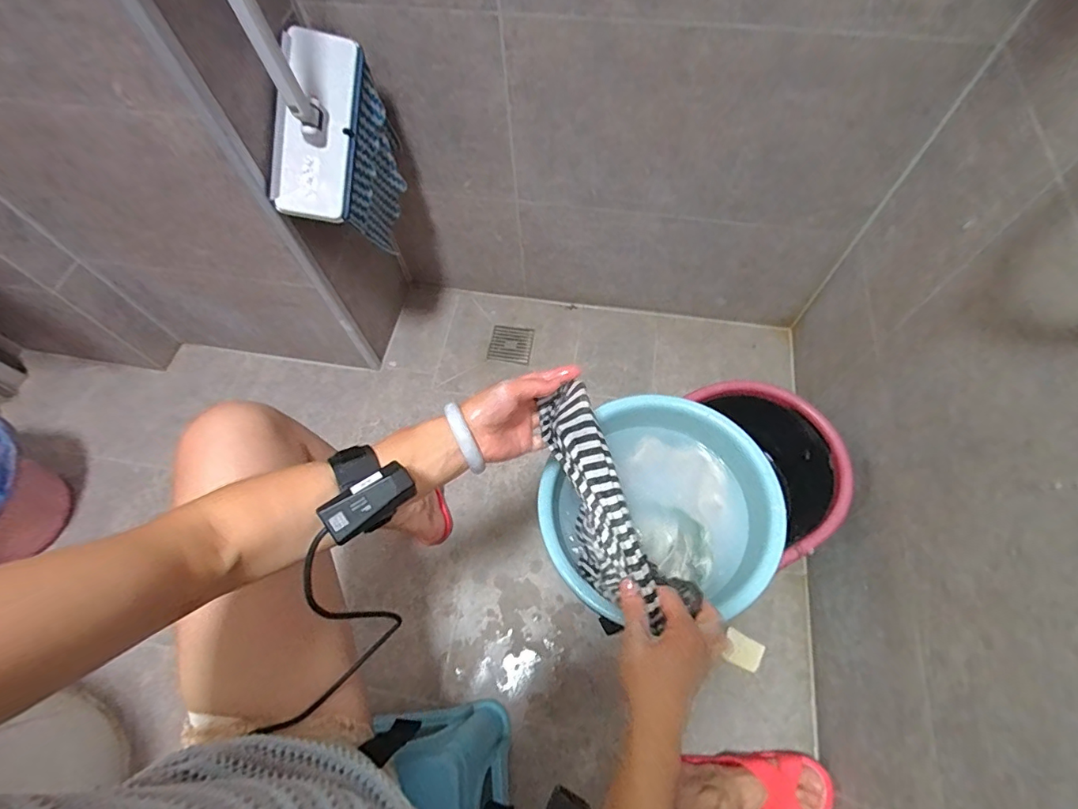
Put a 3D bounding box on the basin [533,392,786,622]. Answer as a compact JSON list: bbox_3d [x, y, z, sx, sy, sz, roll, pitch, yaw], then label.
[{"bbox_3d":[0.151,0.132,0.614,0.267,0.080,0.278,-1,65,1],"label":"basin"}]

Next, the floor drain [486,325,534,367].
[{"bbox_3d":[-0.065,-0.140,1.143,0.097,0.004,0.090,9,75,1],"label":"floor drain"}]

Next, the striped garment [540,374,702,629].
[{"bbox_3d":[0.069,0.097,0.506,0.087,0.063,0.241,-20,79,-8],"label":"striped garment"}]

